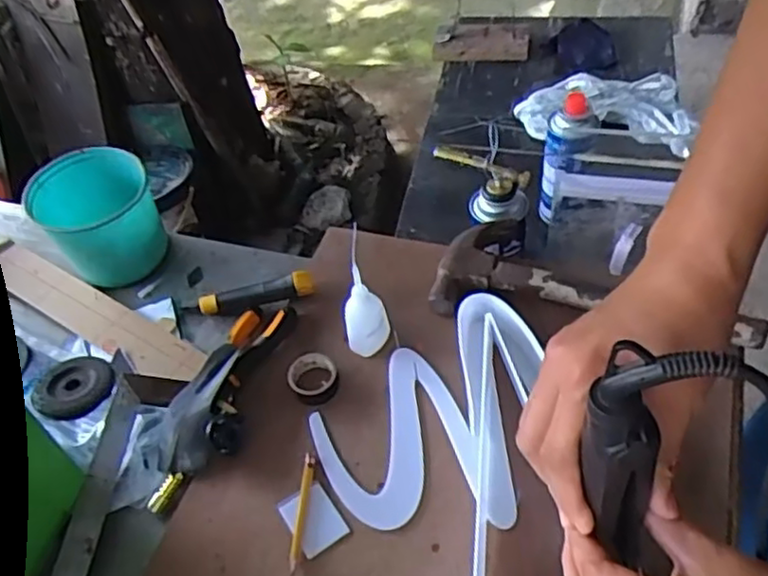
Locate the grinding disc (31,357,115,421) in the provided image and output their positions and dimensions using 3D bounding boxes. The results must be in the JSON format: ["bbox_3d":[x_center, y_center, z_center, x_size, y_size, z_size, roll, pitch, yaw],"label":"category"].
[{"bbox_3d":[-0.304,0.097,0.674,0.073,0.011,0.079,-3,49,4],"label":"grinding disc"}]

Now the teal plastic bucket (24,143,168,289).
[{"bbox_3d":[-0.308,-0.075,0.760,0.115,0.109,0.118,-3,49,4],"label":"teal plastic bucket"}]

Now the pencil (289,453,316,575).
[{"bbox_3d":[-0.066,0.179,0.555,0.009,0.005,0.094,1,50,7],"label":"pencil"}]

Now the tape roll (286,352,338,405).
[{"bbox_3d":[-0.067,0.082,0.629,0.048,0.015,0.047,-3,49,4],"label":"tape roll"}]

